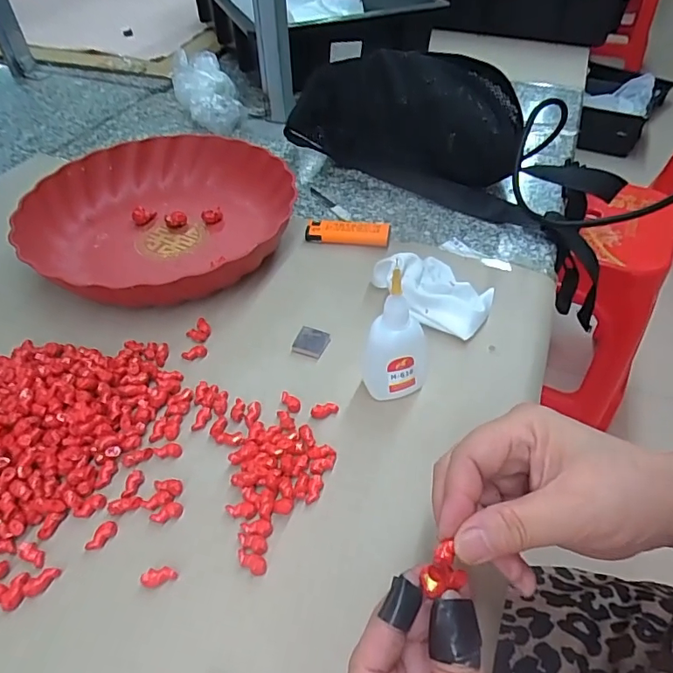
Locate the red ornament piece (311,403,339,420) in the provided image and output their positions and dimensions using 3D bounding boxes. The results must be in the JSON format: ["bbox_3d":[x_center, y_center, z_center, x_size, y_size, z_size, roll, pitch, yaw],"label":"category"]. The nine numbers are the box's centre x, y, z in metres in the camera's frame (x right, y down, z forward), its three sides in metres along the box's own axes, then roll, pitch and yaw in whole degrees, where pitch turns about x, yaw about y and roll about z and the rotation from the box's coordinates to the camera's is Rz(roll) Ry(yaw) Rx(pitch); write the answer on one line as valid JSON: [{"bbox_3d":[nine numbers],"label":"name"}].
[{"bbox_3d":[-0.008,0.051,0.339,0.019,0.008,0.010,-20,50,-15],"label":"red ornament piece"}]

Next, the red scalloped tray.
[{"bbox_3d":[-0.168,-0.113,0.473,0.228,0.048,0.243,5,48,7],"label":"red scalloped tray"}]

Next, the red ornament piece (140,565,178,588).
[{"bbox_3d":[-0.096,0.131,0.267,0.018,0.007,0.010,-10,48,-7],"label":"red ornament piece"}]

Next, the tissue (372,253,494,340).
[{"bbox_3d":[0.083,-0.039,0.401,0.068,0.035,0.093,-34,55,-26],"label":"tissue"}]

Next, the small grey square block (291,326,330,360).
[{"bbox_3d":[-0.020,0.004,0.382,0.025,0.006,0.025,17,50,17],"label":"small grey square block"}]

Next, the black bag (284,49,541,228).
[{"bbox_3d":[0.091,-0.230,0.529,0.268,0.115,0.117,24,52,22],"label":"black bag"}]

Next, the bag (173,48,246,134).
[{"bbox_3d":[-0.173,-0.327,0.660,0.079,0.069,0.115,-15,48,-11],"label":"bag"}]

